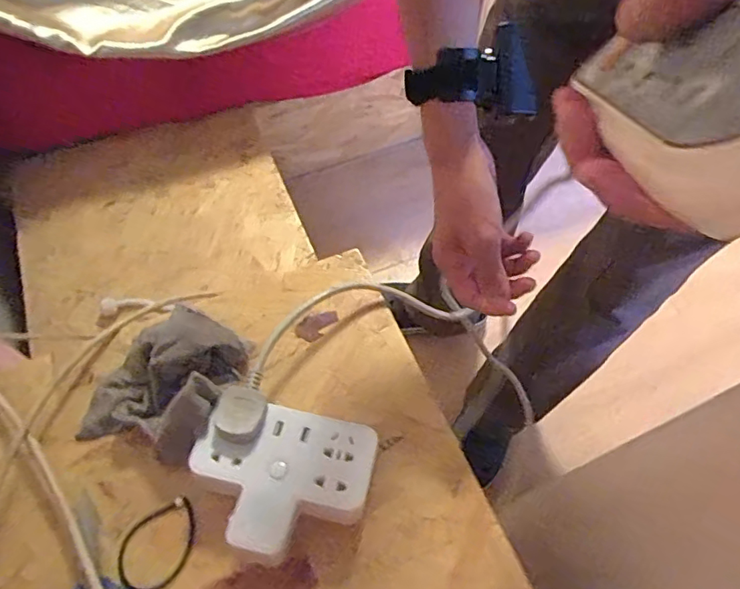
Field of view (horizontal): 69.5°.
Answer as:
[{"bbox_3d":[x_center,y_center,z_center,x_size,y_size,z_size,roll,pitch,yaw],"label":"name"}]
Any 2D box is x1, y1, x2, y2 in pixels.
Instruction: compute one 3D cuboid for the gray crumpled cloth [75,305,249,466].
[{"bbox_3d":[-0.175,0.073,0.451,0.121,0.064,0.117,18,60,9],"label":"gray crumpled cloth"}]

